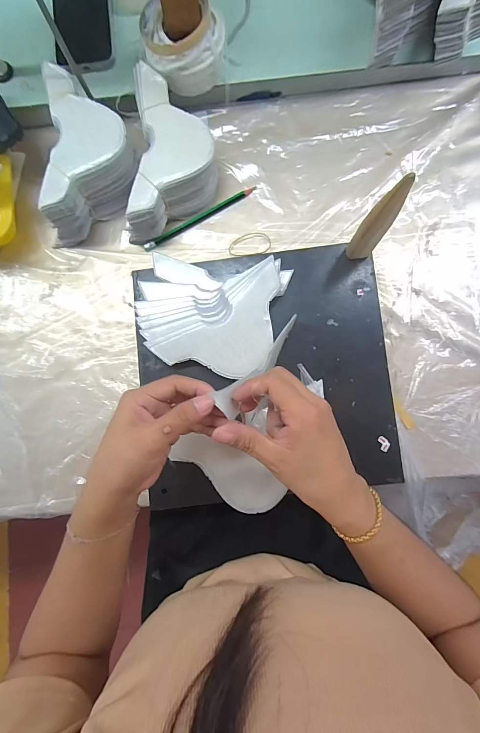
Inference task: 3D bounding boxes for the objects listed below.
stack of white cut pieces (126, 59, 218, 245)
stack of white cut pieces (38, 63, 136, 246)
[{"bbox_3d":[-0.084,-0.260,0.430,0.107,0.064,0.191,5,86,2],"label":"stack of white cut pieces"},{"bbox_3d":[-0.188,-0.253,0.426,0.109,0.075,0.188,8,86,3],"label":"stack of white cut pieces"}]

